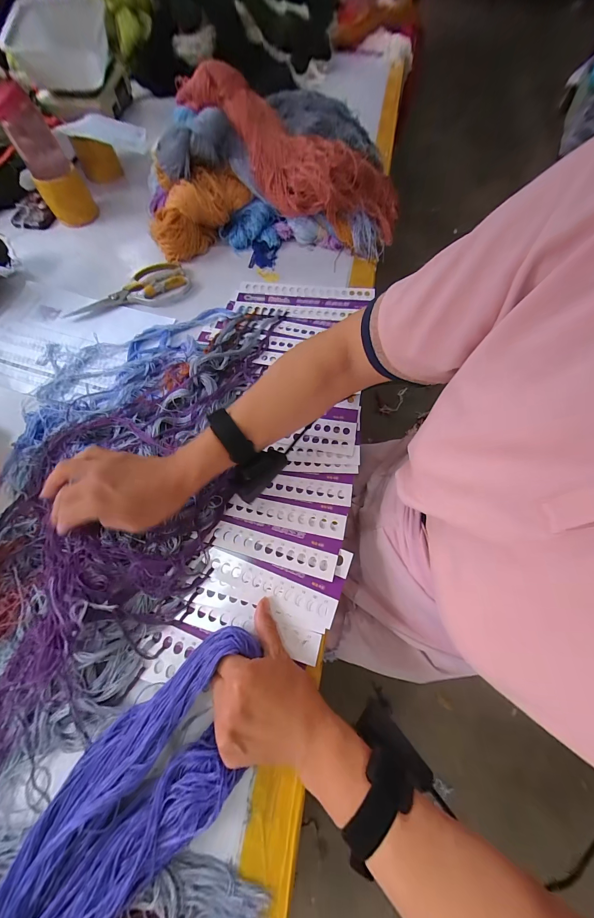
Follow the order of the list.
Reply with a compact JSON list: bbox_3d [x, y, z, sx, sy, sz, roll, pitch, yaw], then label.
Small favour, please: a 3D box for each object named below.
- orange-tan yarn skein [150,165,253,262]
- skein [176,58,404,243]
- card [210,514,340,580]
[{"bbox_3d":[-0.184,-0.454,0.577,0.076,0.088,0.194,42,86,18],"label":"orange-tan yarn skein"},{"bbox_3d":[-0.013,-0.568,0.580,0.456,0.083,0.174,31,69,-3],"label":"skein"},{"bbox_3d":[-0.027,0.100,0.373,0.153,0.004,0.046,14,65,9],"label":"card"}]

